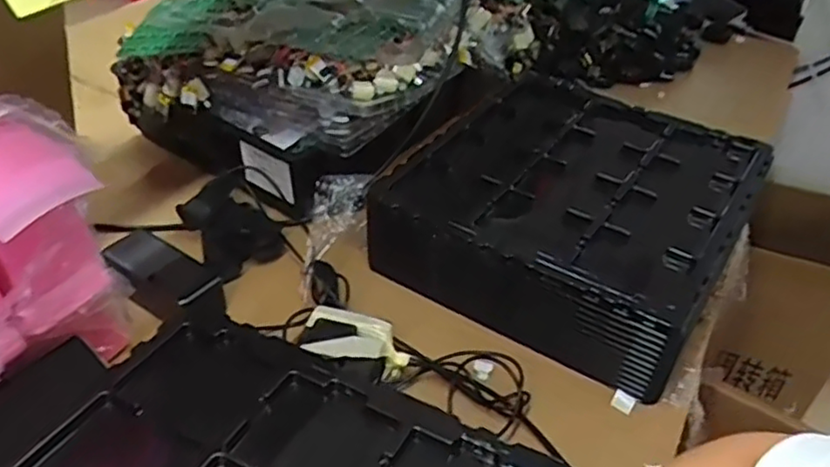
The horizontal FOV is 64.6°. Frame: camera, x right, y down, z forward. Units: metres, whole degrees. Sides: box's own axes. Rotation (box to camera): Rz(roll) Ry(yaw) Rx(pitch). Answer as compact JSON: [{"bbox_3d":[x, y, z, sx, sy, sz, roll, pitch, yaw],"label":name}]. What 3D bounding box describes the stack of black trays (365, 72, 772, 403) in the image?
[{"bbox_3d":[0.179,-0.033,0.753,0.334,0.118,0.354,25,43,25],"label":"stack of black trays"}]

